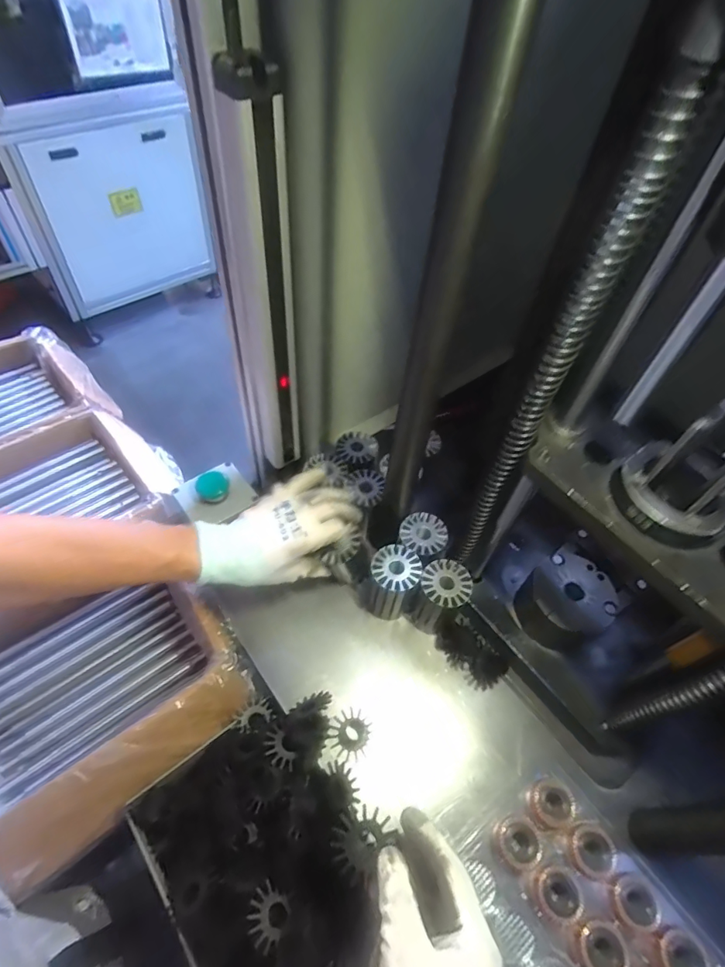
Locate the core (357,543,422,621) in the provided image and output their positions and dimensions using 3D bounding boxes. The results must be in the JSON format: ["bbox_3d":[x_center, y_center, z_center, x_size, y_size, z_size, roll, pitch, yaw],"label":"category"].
[{"bbox_3d":[0.028,0.111,0.544,0.059,0.077,0.057,11,53,4],"label":"core"}]

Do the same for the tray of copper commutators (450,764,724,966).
[{"bbox_3d":[0.179,0.360,0.401,0.155,0.038,0.187,-30,61,-24],"label":"tray of copper commutators"}]

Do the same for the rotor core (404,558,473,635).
[{"bbox_3d":[0.082,0.127,0.537,0.053,0.079,0.058,2,53,-3],"label":"rotor core"}]

